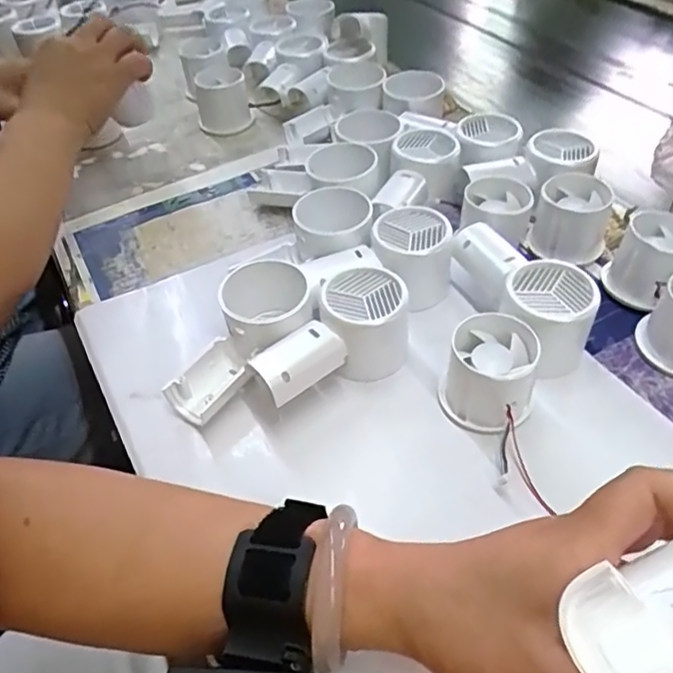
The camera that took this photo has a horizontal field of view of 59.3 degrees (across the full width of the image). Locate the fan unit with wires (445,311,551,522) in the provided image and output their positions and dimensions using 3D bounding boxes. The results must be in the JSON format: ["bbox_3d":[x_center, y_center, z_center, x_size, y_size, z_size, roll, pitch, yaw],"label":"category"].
[{"bbox_3d":[0.094,0.022,0.362,0.053,0.050,0.053,-2,47,2],"label":"fan unit with wires"}]

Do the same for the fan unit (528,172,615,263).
[{"bbox_3d":[0.182,-0.090,0.459,0.055,0.046,0.060,-2,47,2],"label":"fan unit"}]

